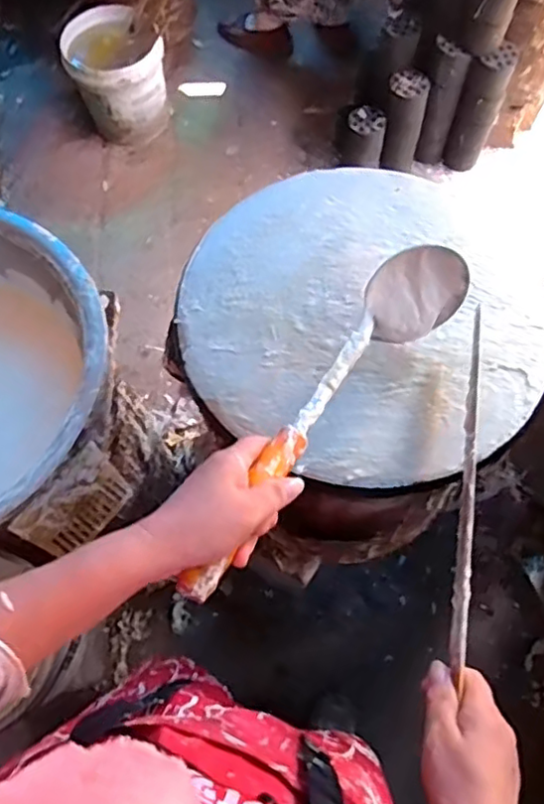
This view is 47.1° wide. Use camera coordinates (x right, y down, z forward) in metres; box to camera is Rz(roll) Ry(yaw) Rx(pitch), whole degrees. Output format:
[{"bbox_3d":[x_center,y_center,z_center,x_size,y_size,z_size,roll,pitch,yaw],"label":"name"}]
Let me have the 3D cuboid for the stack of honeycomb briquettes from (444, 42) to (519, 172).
[{"bbox_3d":[0.521,-0.729,1.582,0.093,0.319,0.077,28,71,13],"label":"stack of honeycomb briquettes"}]

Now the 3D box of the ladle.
[{"bbox_3d":[0.052,0.008,0.506,0.069,0.076,0.367,30,63,13],"label":"ladle"}]

